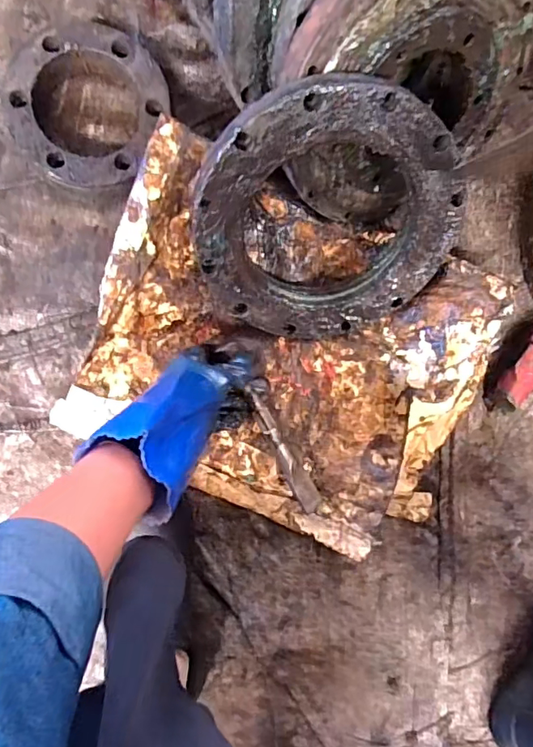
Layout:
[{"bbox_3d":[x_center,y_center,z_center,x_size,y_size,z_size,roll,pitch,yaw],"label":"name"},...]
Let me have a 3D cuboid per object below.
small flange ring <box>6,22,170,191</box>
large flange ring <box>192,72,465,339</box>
[{"bbox_3d":[-0.181,-0.269,0.524,0.153,0.045,0.160,0,94,-7],"label":"small flange ring"},{"bbox_3d":[0.060,-0.141,0.486,0.243,0.023,0.255,-6,135,-6],"label":"large flange ring"}]

